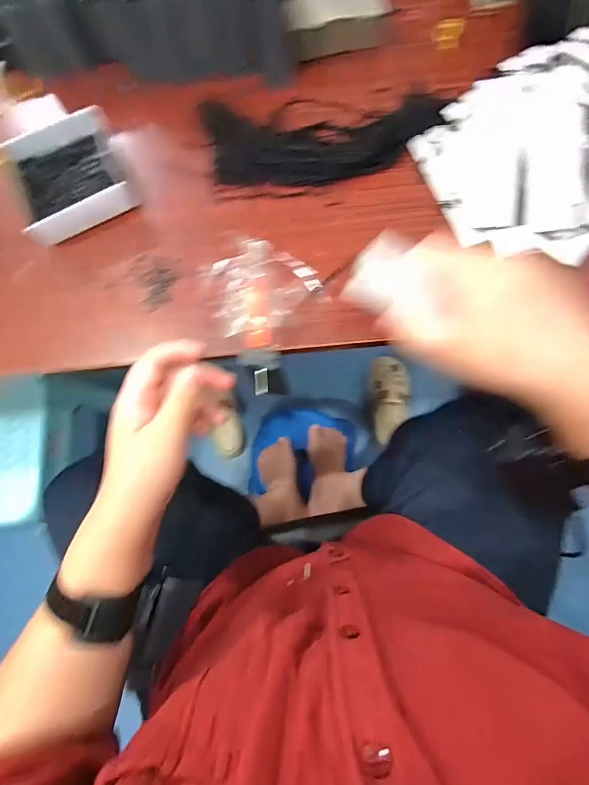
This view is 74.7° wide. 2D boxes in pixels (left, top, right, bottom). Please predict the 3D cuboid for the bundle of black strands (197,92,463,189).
[{"bbox_3d":[0.026,-0.245,0.377,0.228,0.026,0.084,1,78,4],"label":"bundle of black strands"}]

